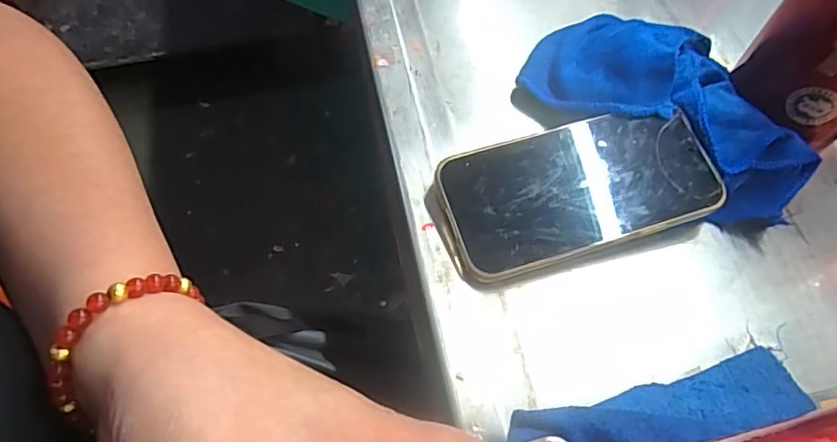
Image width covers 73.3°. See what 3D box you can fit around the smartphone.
[{"bbox_3d":[0.092,-0.020,0.323,0.153,0.005,0.077,-16,71,-7],"label":"smartphone"}]

